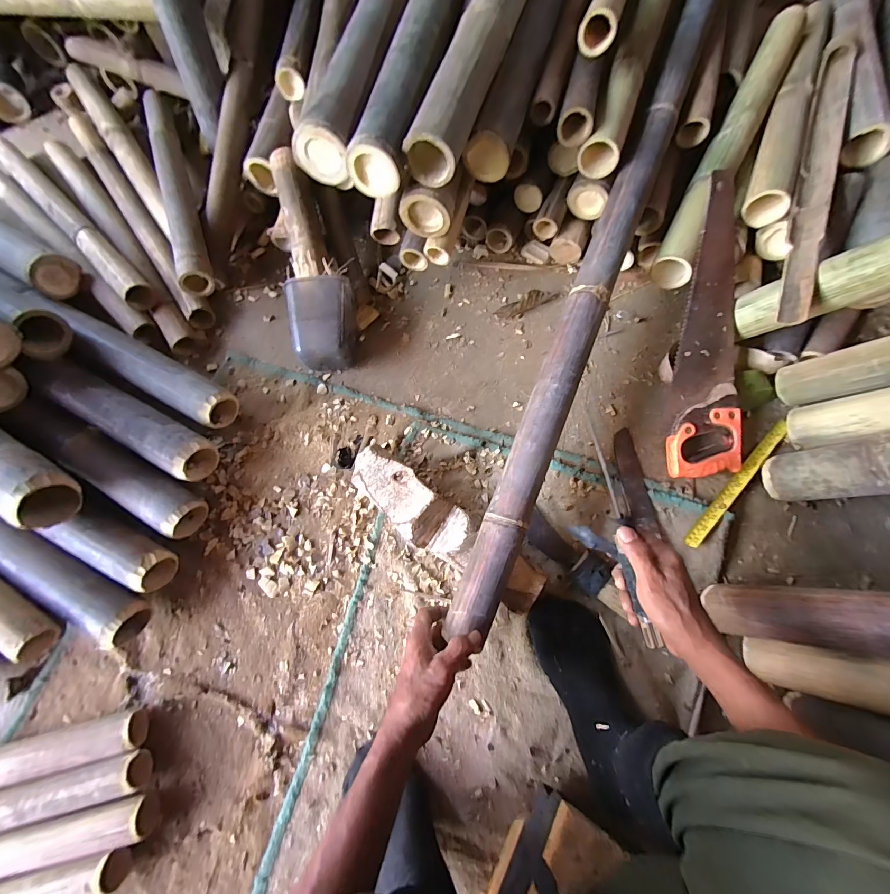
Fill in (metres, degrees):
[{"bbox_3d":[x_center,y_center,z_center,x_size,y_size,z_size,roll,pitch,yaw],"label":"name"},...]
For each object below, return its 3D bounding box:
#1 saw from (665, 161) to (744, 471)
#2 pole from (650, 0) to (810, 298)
[{"bbox_3d":[0.444,-0.202,0.631,0.108,0.022,0.503,6,87,3],"label":"saw"},{"bbox_3d":[0.541,-0.582,0.721,0.070,0.088,0.667,27,76,9],"label":"pole"}]

